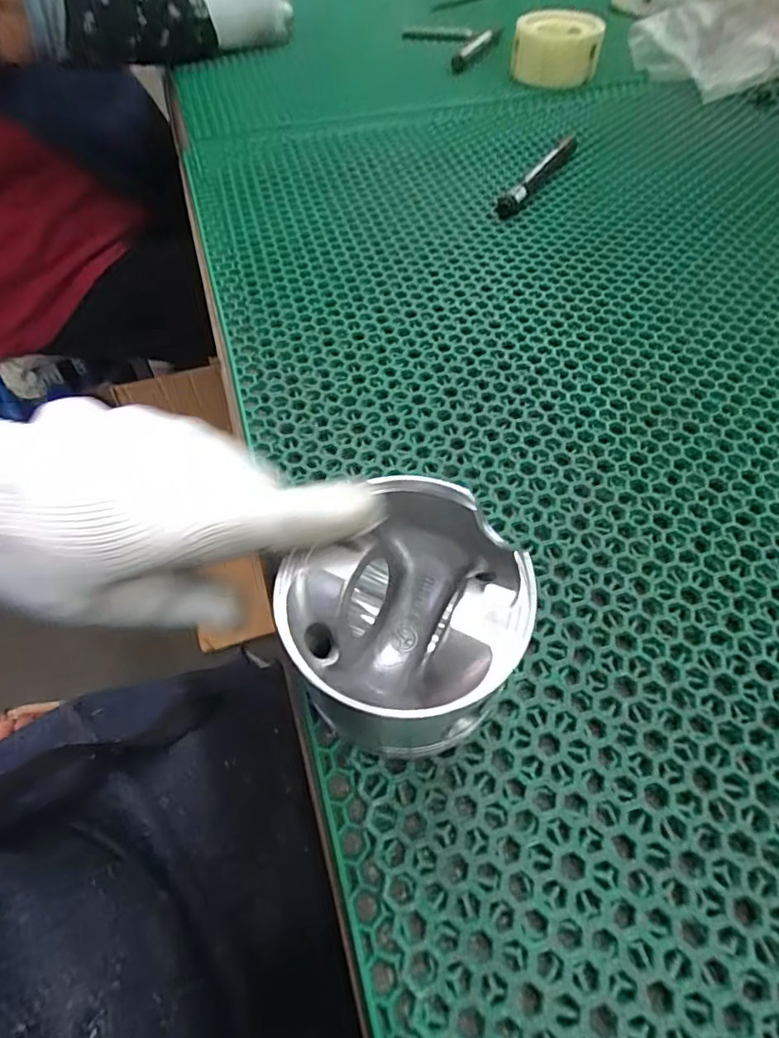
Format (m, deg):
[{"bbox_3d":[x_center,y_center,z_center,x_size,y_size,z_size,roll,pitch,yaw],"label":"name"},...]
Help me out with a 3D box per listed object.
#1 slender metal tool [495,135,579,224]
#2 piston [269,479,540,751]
[{"bbox_3d":[0.135,-0.306,0.468,0.016,0.021,0.147,29,62,19],"label":"slender metal tool"},{"bbox_3d":[0.009,0.040,0.202,0.078,0.058,0.087,37,65,23],"label":"piston"}]

